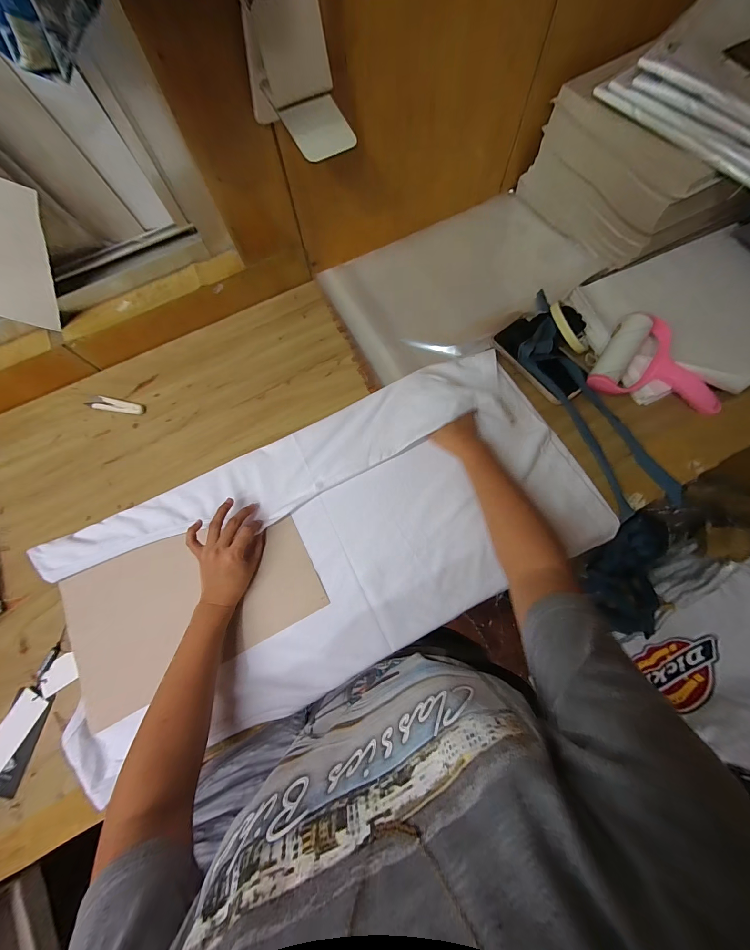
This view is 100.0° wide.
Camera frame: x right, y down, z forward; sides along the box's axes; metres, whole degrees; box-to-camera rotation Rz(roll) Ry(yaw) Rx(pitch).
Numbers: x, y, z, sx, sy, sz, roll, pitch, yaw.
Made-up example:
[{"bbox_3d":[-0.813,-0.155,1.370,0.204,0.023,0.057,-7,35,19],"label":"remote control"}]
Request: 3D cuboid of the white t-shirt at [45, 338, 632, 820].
[{"bbox_3d":[-0.061,0.080,0.434,0.724,0.040,0.339,-25,74,-5],"label":"white t-shirt"}]

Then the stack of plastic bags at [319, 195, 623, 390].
[{"bbox_3d":[0.145,-0.345,0.559,0.420,0.027,0.273,-28,73,-4],"label":"stack of plastic bags"}]

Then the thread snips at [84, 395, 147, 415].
[{"bbox_3d":[-0.421,-0.112,0.512,0.100,0.007,0.022,11,74,5],"label":"thread snips"}]

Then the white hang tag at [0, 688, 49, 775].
[{"bbox_3d":[-0.459,0.331,0.388,0.039,0.006,0.117,26,76,6],"label":"white hang tag"}]

